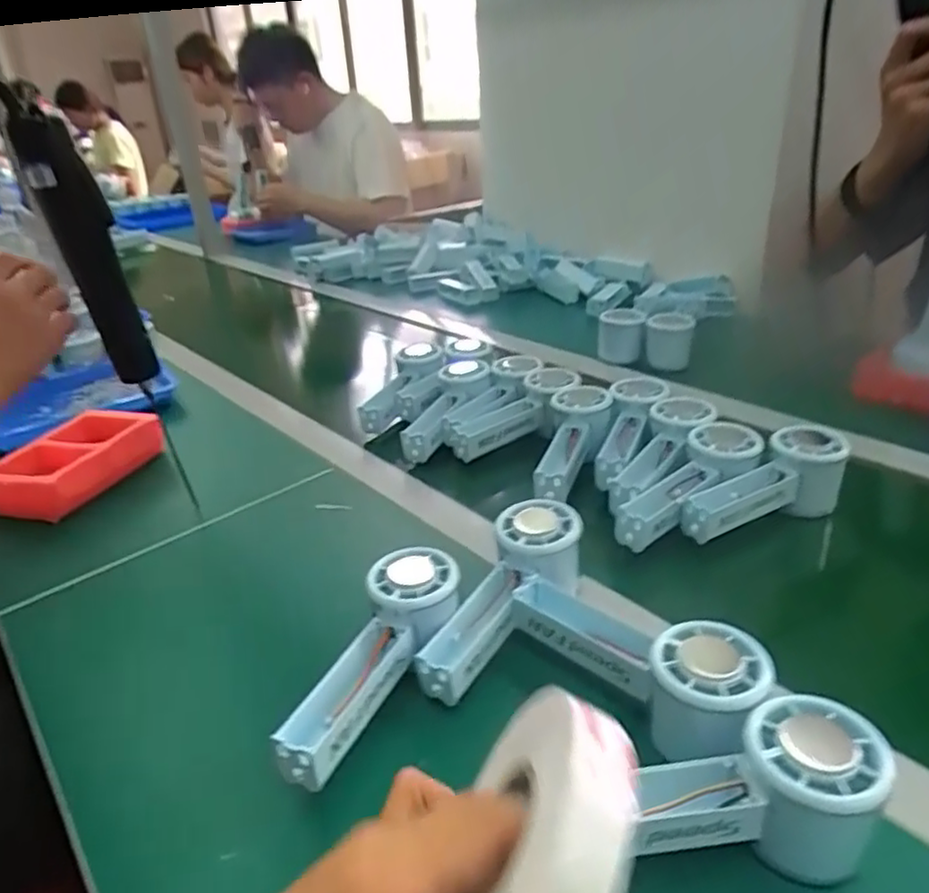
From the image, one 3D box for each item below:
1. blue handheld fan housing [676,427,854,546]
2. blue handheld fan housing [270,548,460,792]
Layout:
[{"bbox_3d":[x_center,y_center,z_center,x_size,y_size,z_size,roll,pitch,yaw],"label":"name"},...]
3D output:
[{"bbox_3d":[0.246,0.032,0.537,0.161,0.050,0.054,-18,31,-27],"label":"blue handheld fan housing"},{"bbox_3d":[-0.053,0.121,0.393,0.050,0.039,0.154,10,44,27],"label":"blue handheld fan housing"}]

